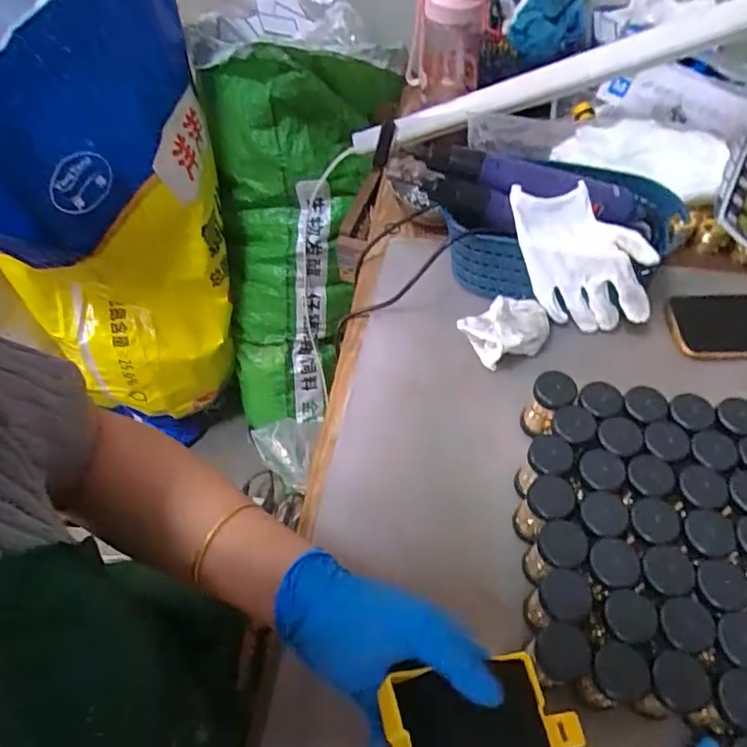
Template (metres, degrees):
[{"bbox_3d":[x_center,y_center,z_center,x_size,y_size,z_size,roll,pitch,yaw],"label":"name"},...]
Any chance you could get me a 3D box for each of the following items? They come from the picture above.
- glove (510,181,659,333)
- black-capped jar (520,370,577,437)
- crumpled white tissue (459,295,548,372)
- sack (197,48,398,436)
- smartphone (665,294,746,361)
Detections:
[{"bbox_3d":[0.194,-0.110,0.559,0.093,0.086,0.131,-17,57,-8],"label":"glove"},{"bbox_3d":[0.152,0.028,0.498,0.034,0.064,0.029,21,60,16],"label":"black-capped jar"},{"bbox_3d":[0.134,-0.043,0.563,0.082,0.036,0.061,-36,61,-20],"label":"crumpled white tissue"},{"bbox_3d":[-0.140,-0.182,0.942,0.240,0.626,0.159,19,33,15],"label":"sack"},{"bbox_3d":[0.378,-0.049,0.578,0.152,0.013,0.076,0,56,3],"label":"smartphone"}]

